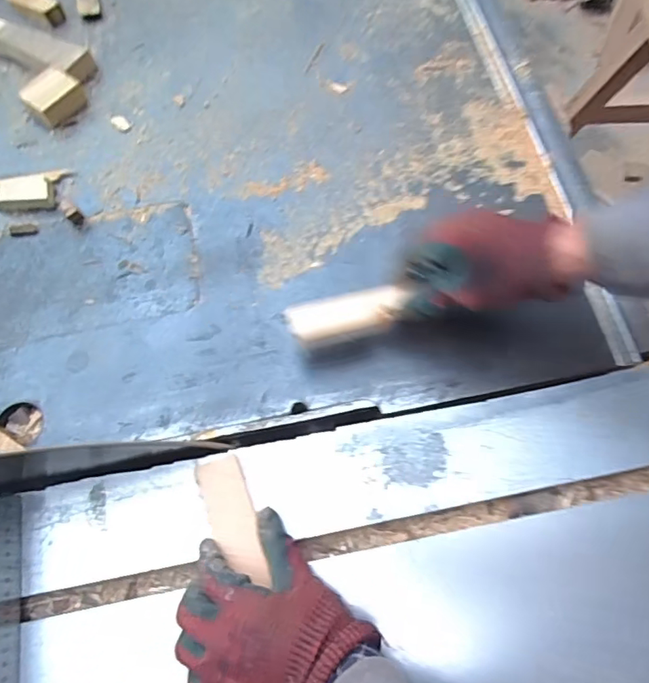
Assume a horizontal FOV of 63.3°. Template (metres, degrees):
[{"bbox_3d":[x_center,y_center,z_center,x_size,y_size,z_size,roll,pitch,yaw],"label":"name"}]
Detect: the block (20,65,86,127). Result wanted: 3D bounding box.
[{"bbox_3d":[-0.328,-0.298,0.641,0.065,0.033,0.053,-40,72,-15],"label":"block"}]

